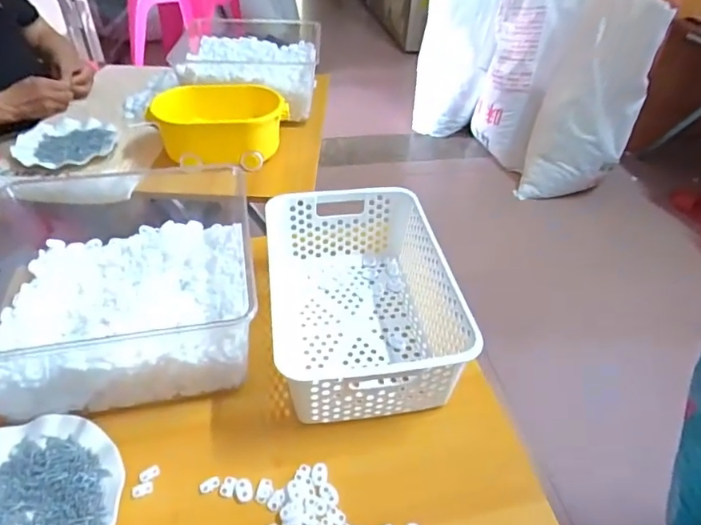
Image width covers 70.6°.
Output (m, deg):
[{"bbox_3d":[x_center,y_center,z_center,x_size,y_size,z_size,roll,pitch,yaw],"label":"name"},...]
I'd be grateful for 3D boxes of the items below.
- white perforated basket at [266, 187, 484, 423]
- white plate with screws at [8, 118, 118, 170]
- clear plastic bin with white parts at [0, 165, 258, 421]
[{"bbox_3d":[0.011,0.043,0.627,0.222,0.116,0.304,-4,41,-7],"label":"white perforated basket"},{"bbox_3d":[-0.552,-0.239,0.969,0.176,0.020,0.192,1,41,-1],"label":"white plate with screws"},{"bbox_3d":[-0.271,0.033,0.600,0.293,0.136,0.275,-7,42,-11],"label":"clear plastic bin with white parts"}]

